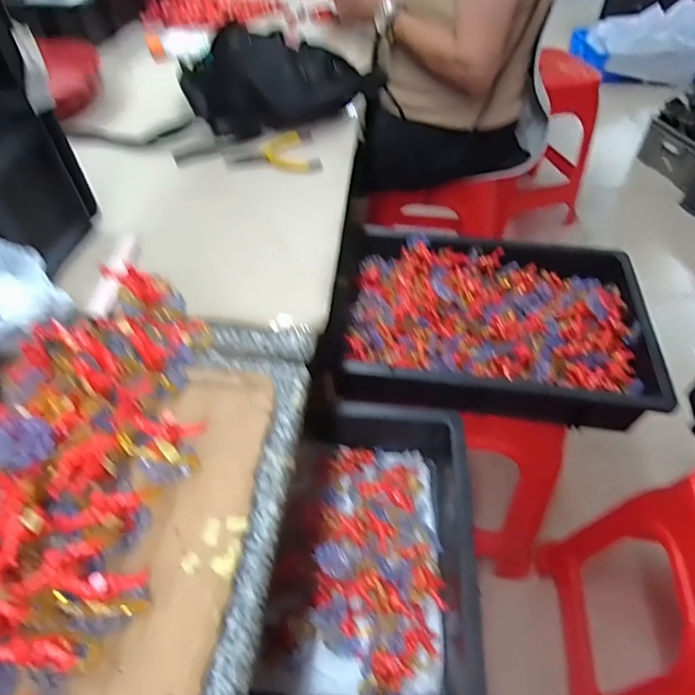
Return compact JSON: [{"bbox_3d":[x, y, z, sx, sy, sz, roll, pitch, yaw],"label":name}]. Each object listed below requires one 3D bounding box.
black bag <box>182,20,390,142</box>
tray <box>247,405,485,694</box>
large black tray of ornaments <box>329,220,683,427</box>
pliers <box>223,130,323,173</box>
[{"bbox_3d":[-0.102,-0.418,0.746,0.278,0.087,0.189,-23,52,-17],"label":"black bag"},{"bbox_3d":[0.024,0.209,0.538,0.207,0.086,0.326,4,49,5],"label":"tray"},{"bbox_3d":[0.211,-0.034,0.742,0.421,0.084,0.306,6,50,6],"label":"large black tray of ornaments"},{"bbox_3d":[-0.101,-0.257,0.660,0.119,0.008,0.091,-10,50,-7],"label":"pliers"}]

